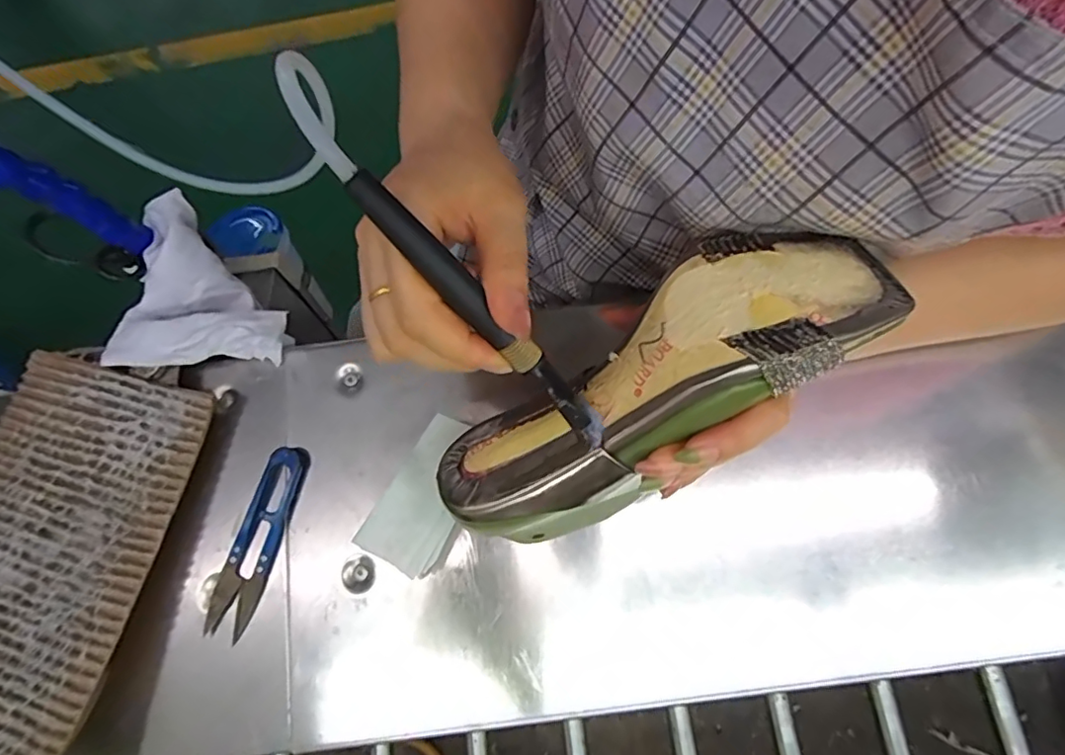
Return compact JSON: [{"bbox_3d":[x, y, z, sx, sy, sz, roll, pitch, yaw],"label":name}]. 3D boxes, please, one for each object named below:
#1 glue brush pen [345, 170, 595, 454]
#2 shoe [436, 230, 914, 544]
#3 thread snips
[{"bbox_3d":[-0.020,-0.027,0.222,0.132,0.009,0.011,45,78,-25],"label":"glue brush pen"},{"bbox_3d":[0.054,0.003,0.254,0.221,0.056,0.075,-35,76,10],"label":"shoe"},{"bbox_3d":[-0.172,0.101,0.351,0.028,0.009,0.116,15,76,5],"label":"thread snips"}]

